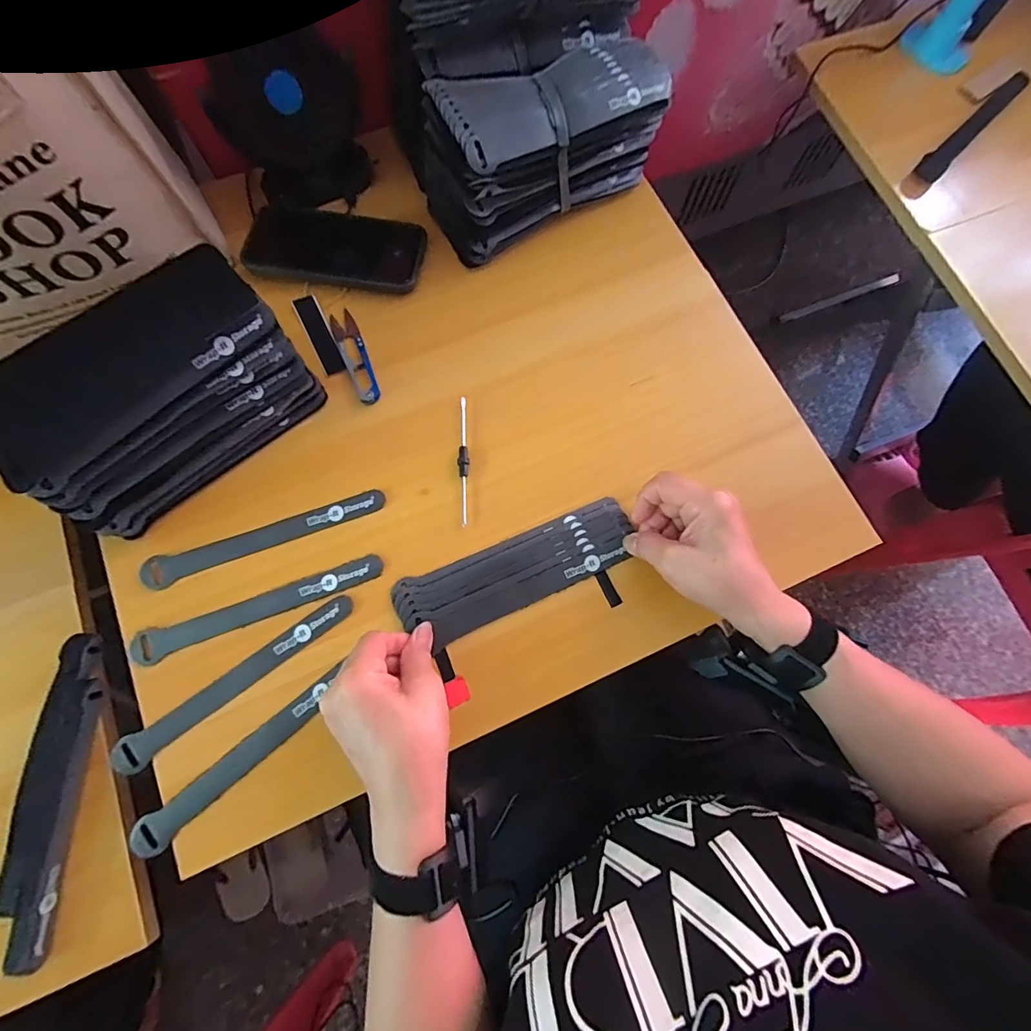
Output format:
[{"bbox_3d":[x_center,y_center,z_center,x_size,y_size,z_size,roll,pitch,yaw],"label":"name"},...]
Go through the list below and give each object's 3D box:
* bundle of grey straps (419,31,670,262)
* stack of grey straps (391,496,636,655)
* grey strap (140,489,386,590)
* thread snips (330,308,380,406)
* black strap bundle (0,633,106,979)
[{"bbox_3d":[0.022,-0.340,0.440,0.206,0.101,0.097,-31,78,-9],"label":"bundle of grey straps"},{"bbox_3d":[0.002,0.046,0.391,0.196,0.009,0.057,-23,77,-6],"label":"stack of grey straps"},{"bbox_3d":[-0.204,0.016,0.395,0.194,0.008,0.021,-20,77,-6],"label":"grey strap"},{"bbox_3d":[-0.145,-0.146,0.435,0.022,0.009,0.102,-24,77,-7],"label":"thread snips"},{"bbox_3d":[-0.362,0.215,0.379,0.033,0.028,0.229,1,75,-1],"label":"black strap bundle"}]

